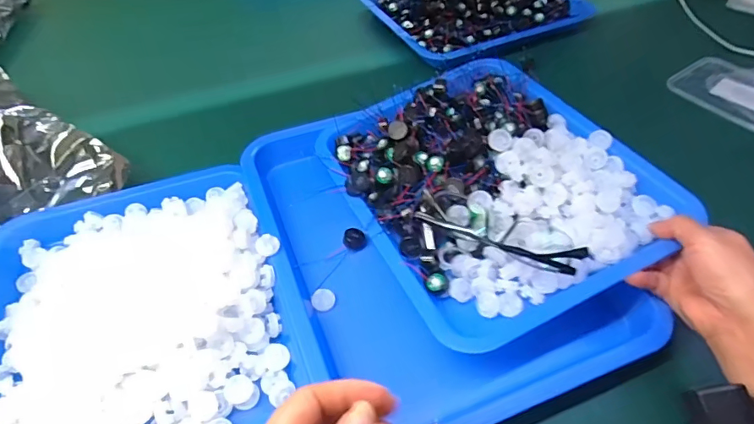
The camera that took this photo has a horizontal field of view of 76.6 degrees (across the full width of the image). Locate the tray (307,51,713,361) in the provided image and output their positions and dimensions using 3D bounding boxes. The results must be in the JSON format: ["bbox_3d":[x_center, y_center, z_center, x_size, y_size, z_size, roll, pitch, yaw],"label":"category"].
[{"bbox_3d":[0.104,-0.045,0.467,0.258,0.058,0.311,-28,54,-7],"label":"tray"}]

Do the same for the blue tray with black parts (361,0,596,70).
[{"bbox_3d":[0.152,-0.355,0.756,0.284,0.093,0.259,-25,53,-20],"label":"blue tray with black parts"}]

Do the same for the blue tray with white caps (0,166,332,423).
[{"bbox_3d":[-0.204,0.086,0.407,0.256,0.045,0.334,-18,51,-15],"label":"blue tray with white caps"}]

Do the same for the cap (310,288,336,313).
[{"bbox_3d":[-0.049,0.080,0.433,0.021,0.008,0.021,0,48,0],"label":"cap"}]

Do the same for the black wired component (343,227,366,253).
[{"bbox_3d":[-0.022,0.028,0.471,0.022,0.013,0.020,0,48,0],"label":"black wired component"}]

